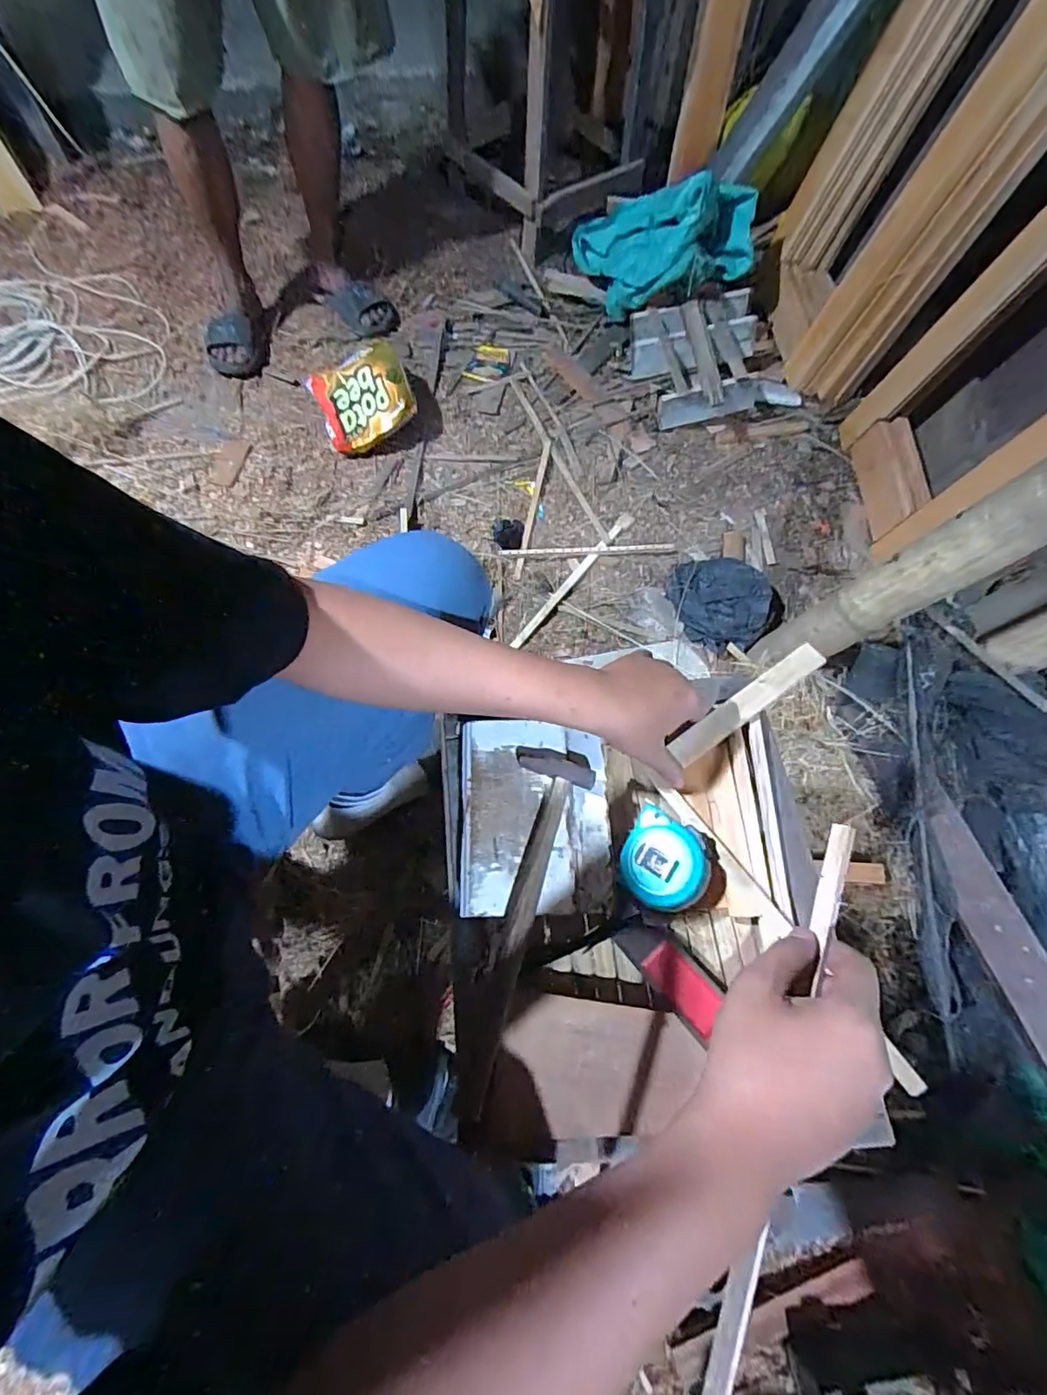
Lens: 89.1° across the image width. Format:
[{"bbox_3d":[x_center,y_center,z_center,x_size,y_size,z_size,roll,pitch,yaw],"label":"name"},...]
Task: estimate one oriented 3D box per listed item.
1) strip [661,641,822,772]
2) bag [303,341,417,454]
[{"bbox_3d":[0.223,0.008,0.534,0.177,0.013,0.028,-36,71,-3],"label":"strip"},{"bbox_3d":[-0.354,-0.651,1.144,0.217,0.050,0.205,-18,94,15],"label":"bag"}]

